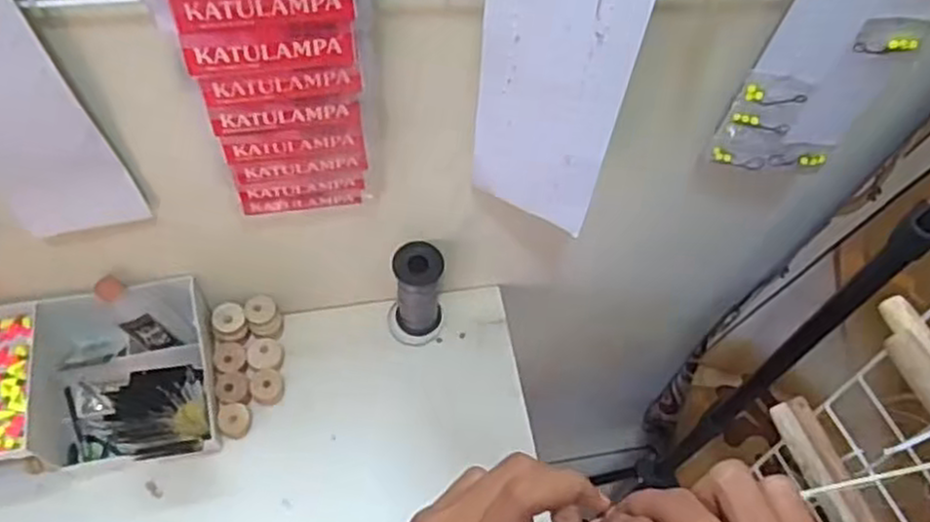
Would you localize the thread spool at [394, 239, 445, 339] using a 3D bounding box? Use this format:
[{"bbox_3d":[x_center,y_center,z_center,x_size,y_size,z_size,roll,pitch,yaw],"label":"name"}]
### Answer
[{"bbox_3d":[-0.047,0.031,0.760,0.047,0.115,0.045,1,60,-3],"label":"thread spool"}]

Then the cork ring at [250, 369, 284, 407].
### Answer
[{"bbox_3d":[-0.198,0.126,0.751,0.031,0.012,0.037,-2,60,-5],"label":"cork ring"}]

